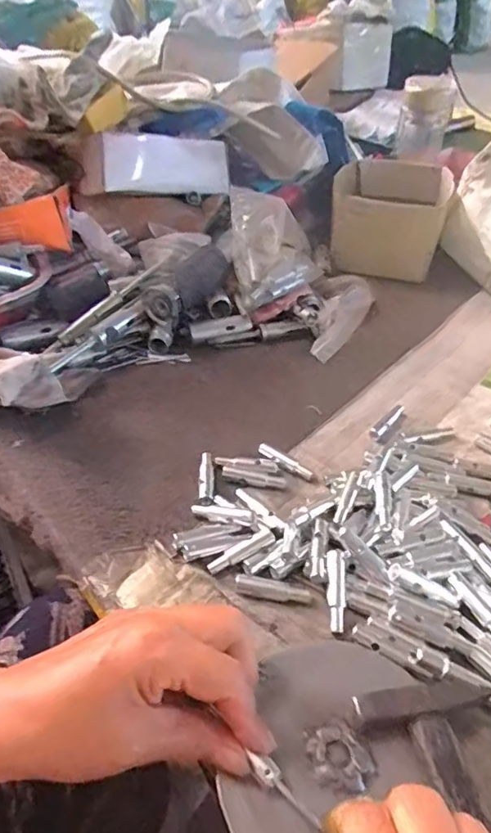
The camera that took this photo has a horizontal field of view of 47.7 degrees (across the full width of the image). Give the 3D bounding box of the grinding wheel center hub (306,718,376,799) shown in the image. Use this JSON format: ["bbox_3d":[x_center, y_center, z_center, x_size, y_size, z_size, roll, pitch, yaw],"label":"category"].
[{"bbox_3d":[0.049,0.178,0.289,0.028,0.005,0.033,-17,44,-20],"label":"grinding wheel center hub"}]

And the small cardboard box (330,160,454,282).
[{"bbox_3d":[0.188,-0.263,0.745,0.144,0.099,0.165,10,41,10],"label":"small cardboard box"}]

